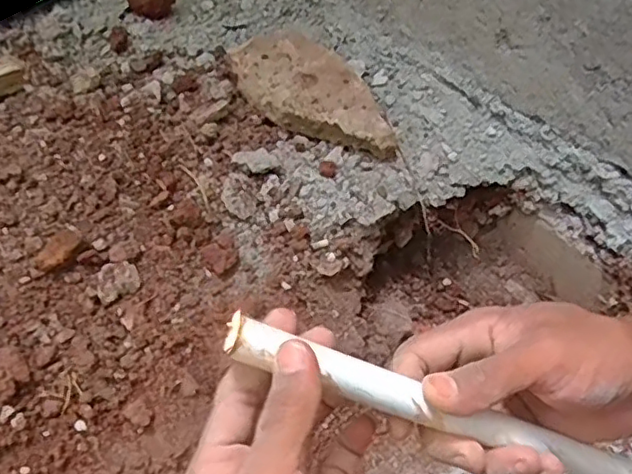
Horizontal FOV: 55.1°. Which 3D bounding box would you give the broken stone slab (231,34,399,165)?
[{"bbox_3d":[-0.003,-0.216,0.890,0.161,0.039,0.291,-31,58,-24],"label":"broken stone slab"}]

